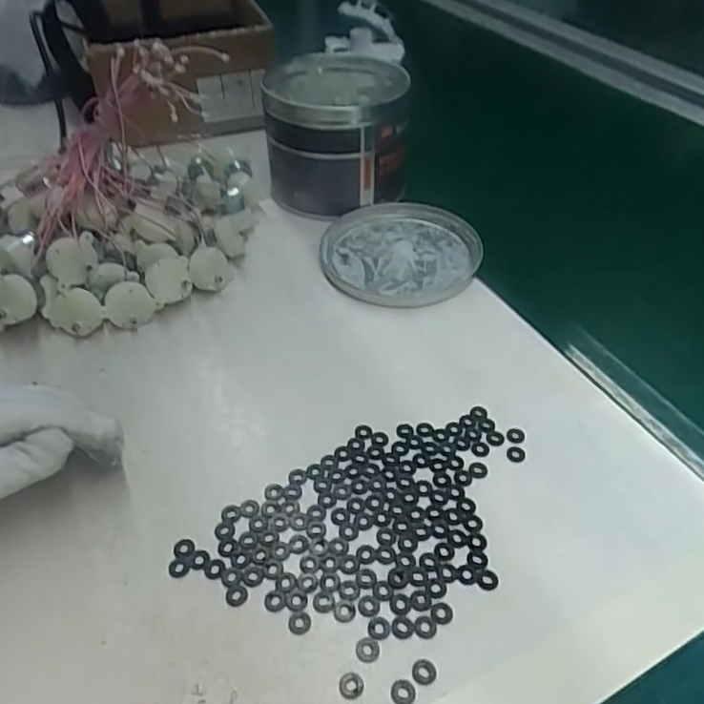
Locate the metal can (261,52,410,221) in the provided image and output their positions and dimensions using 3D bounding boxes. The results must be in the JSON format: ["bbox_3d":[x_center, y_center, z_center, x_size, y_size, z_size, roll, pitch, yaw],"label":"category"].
[{"bbox_3d":[-0.014,-0.201,0.567,0.123,0.109,0.153,-1,44,0],"label":"metal can"}]

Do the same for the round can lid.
[{"bbox_3d":[0.042,-0.084,0.506,0.131,0.015,0.131,0,44,0],"label":"round can lid"}]

